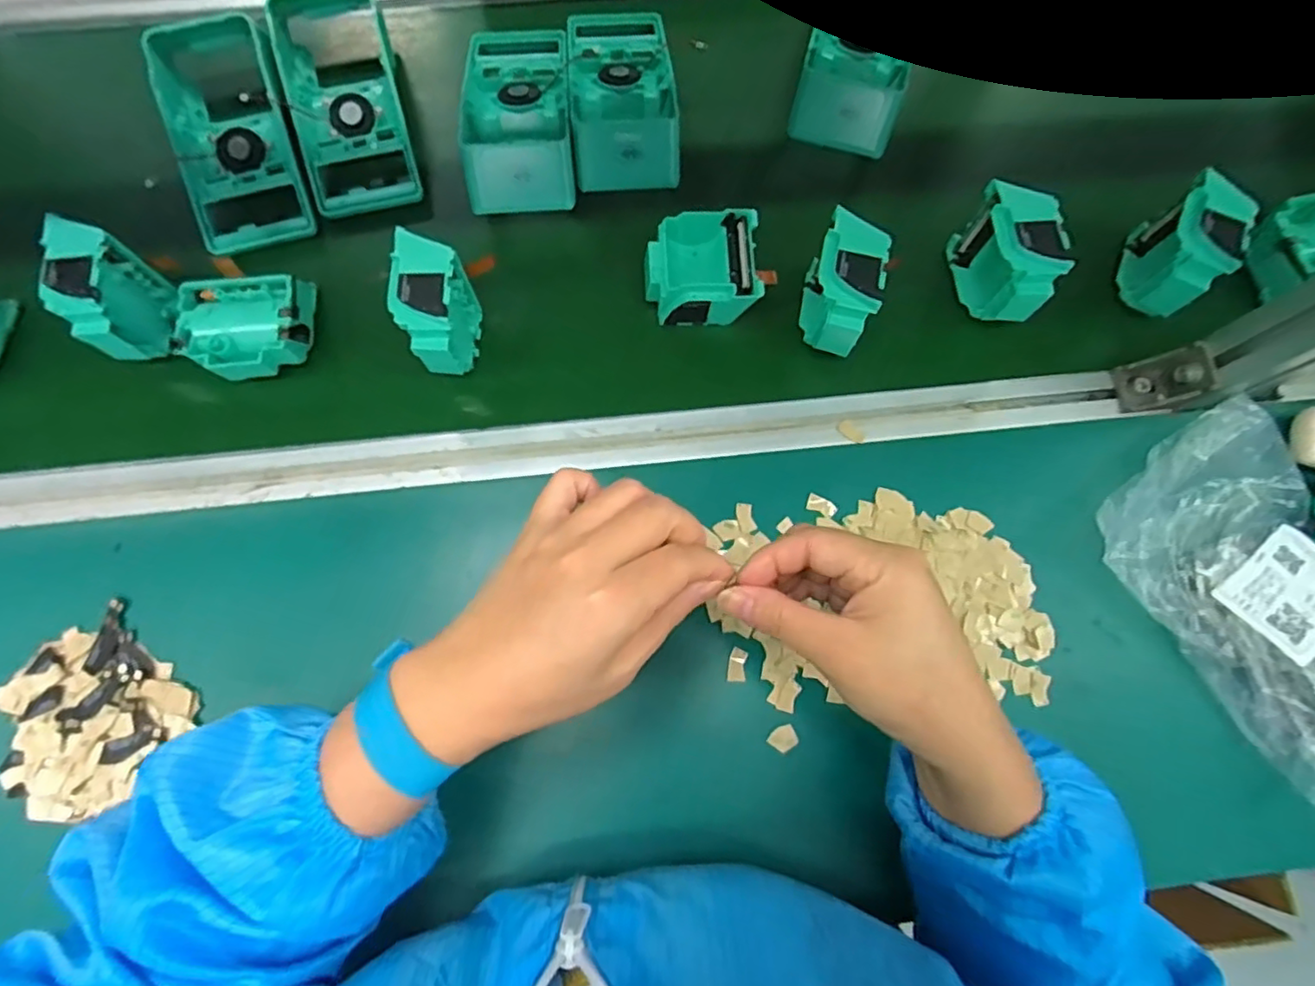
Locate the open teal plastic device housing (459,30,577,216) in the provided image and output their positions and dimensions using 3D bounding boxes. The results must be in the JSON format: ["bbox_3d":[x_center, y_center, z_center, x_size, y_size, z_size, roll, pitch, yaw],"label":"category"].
[{"bbox_3d":[-0.111,-0.307,0.487,0.082,0.045,0.186,-5,78,-1],"label":"open teal plastic device housing"}]

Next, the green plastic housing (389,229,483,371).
[{"bbox_3d":[-0.151,-0.121,0.430,0.043,0.080,0.080,1,78,1],"label":"green plastic housing"}]

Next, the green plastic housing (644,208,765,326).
[{"bbox_3d":[0.032,-0.164,0.468,0.080,0.050,0.074,-1,78,0],"label":"green plastic housing"}]

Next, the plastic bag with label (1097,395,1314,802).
[{"bbox_3d":[0.391,0.055,0.401,0.149,0.043,0.206,-33,80,-6],"label":"plastic bag with label"}]

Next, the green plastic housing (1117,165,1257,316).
[{"bbox_3d":[0.374,-0.172,0.450,0.038,0.078,0.080,27,80,6],"label":"green plastic housing"}]

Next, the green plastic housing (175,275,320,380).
[{"bbox_3d":[-0.284,-0.112,0.445,0.081,0.049,0.071,-16,79,-3],"label":"green plastic housing"}]

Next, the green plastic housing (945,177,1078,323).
[{"bbox_3d":[0.250,-0.167,0.451,0.044,0.077,0.084,-3,78,0],"label":"green plastic housing"}]

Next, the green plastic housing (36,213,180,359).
[{"bbox_3d":[-0.368,-0.131,0.423,0.036,0.072,0.077,-5,78,-1],"label":"green plastic housing"}]

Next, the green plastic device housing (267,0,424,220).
[{"bbox_3d":[-0.245,-0.310,0.490,0.084,0.043,0.182,-16,79,-3],"label":"green plastic device housing"}]

